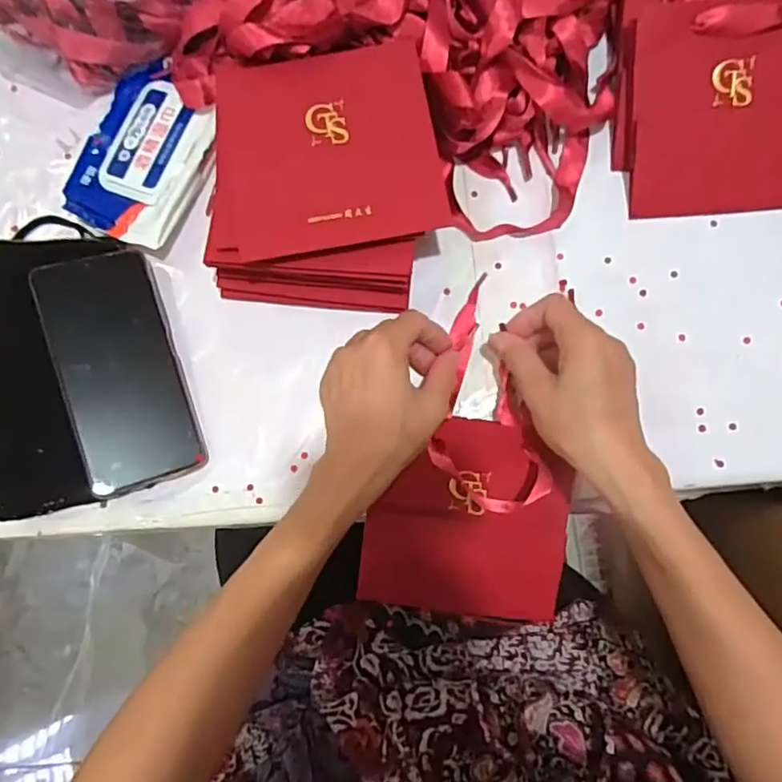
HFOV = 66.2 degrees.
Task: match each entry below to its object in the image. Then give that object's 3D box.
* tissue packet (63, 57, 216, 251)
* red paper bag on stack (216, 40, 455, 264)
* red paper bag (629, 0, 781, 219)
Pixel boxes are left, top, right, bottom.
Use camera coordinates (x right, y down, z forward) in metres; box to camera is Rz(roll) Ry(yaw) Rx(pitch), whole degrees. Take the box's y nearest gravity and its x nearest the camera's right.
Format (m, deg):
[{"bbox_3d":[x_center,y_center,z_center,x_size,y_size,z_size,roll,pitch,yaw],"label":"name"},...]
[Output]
[{"bbox_3d":[-0.186,-0.180,0.460,0.090,0.022,0.131,24,84,5],"label":"tissue packet"},{"bbox_3d":[-0.045,-0.164,0.407,0.152,0.009,0.139,-8,83,1],"label":"red paper bag on stack"},{"bbox_3d":[0.244,-0.201,0.427,0.139,0.009,0.140,-4,106,3],"label":"red paper bag"}]

